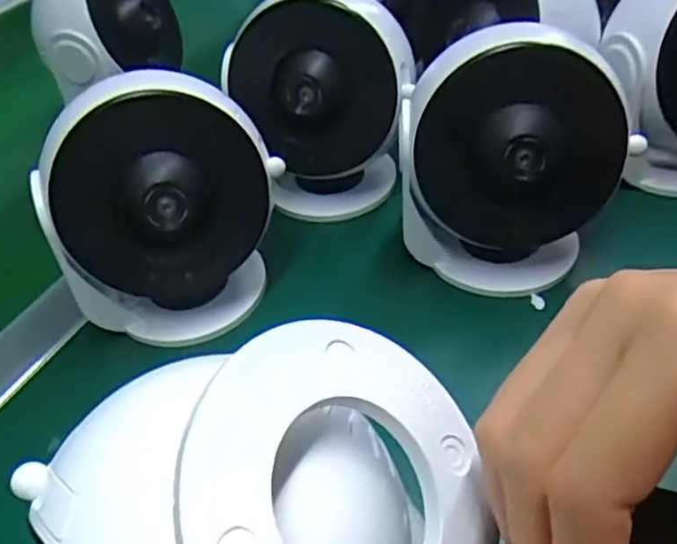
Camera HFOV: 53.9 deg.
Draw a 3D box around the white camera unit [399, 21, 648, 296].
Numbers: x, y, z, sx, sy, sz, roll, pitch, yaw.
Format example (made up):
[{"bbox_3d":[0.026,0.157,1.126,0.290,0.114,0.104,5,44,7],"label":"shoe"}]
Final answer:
[{"bbox_3d":[0.087,-0.057,0.334,0.107,0.117,0.070,1,44,9],"label":"white camera unit"}]

